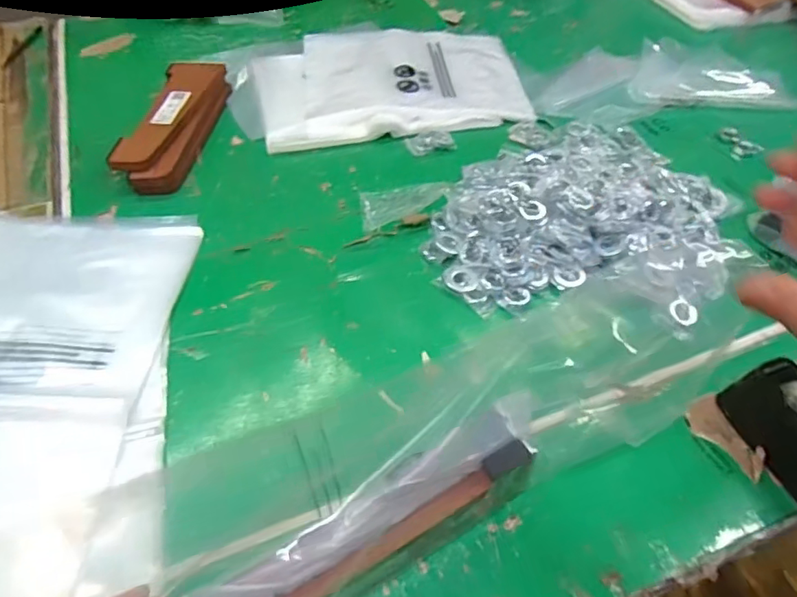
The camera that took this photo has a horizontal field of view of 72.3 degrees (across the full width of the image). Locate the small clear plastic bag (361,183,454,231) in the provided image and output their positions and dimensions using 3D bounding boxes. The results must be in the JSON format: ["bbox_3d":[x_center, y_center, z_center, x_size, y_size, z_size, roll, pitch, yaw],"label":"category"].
[{"bbox_3d":[0.012,-0.123,0.674,0.116,0.020,0.066,-9,49,0],"label":"small clear plastic bag"}]

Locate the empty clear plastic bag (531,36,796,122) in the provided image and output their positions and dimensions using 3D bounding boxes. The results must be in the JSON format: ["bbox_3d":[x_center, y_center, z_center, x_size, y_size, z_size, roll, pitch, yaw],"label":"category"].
[{"bbox_3d":[0.401,-0.352,0.872,0.396,0.033,0.206,-5,51,-6],"label":"empty clear plastic bag"}]

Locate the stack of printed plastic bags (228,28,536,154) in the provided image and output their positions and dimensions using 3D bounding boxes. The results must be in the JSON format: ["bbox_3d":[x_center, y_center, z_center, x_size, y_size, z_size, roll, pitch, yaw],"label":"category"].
[{"bbox_3d":[-0.032,-0.347,0.857,0.443,0.025,0.280,-9,51,-10],"label":"stack of printed plastic bags"}]

